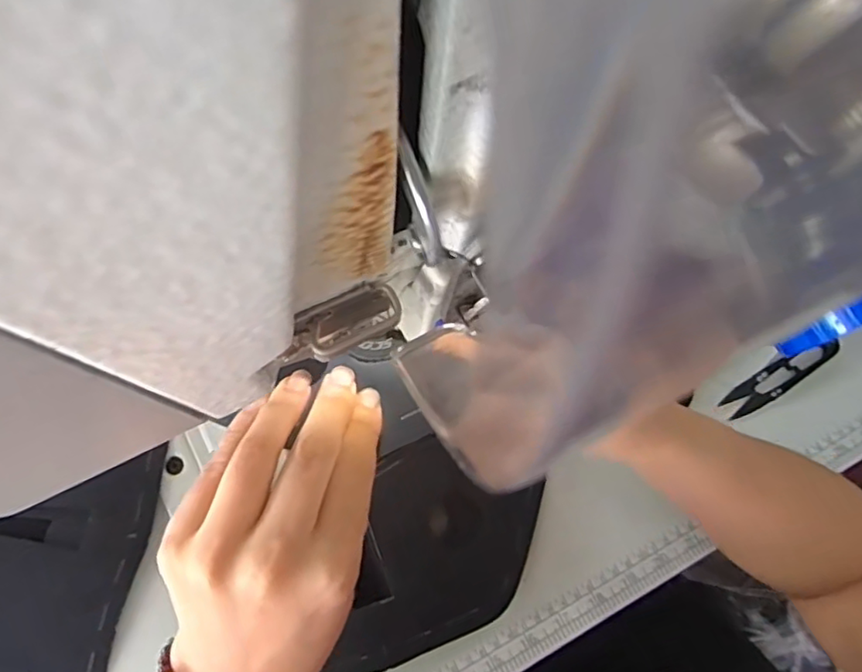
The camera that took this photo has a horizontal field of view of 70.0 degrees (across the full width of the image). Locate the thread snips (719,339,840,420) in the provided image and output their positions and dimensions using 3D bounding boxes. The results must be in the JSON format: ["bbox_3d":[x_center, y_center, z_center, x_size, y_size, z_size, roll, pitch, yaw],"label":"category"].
[{"bbox_3d":[0.255,0.029,0.449,0.102,0.009,0.022,-30,73,-10],"label":"thread snips"}]

